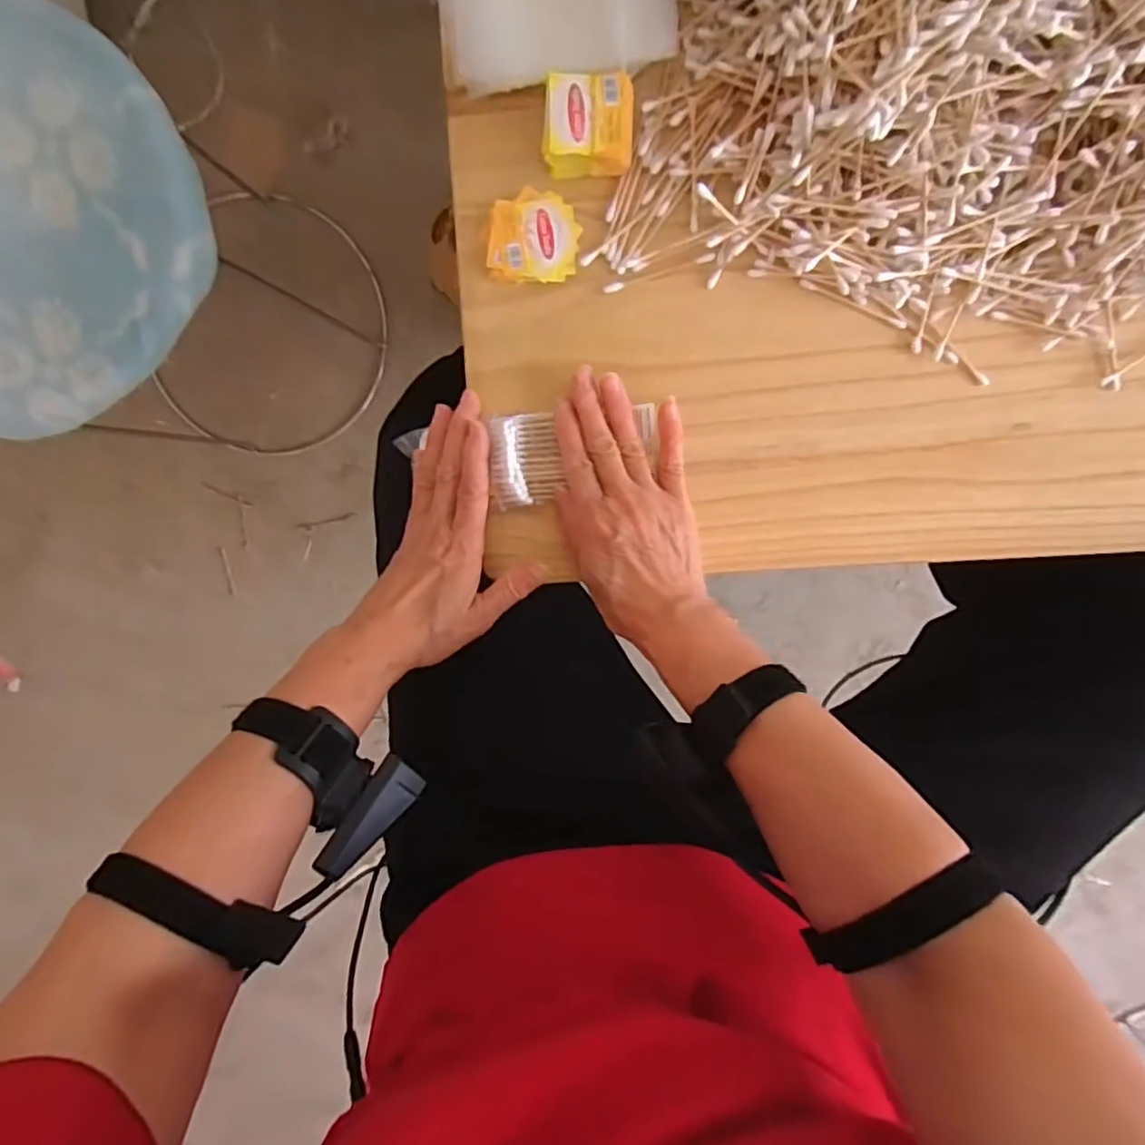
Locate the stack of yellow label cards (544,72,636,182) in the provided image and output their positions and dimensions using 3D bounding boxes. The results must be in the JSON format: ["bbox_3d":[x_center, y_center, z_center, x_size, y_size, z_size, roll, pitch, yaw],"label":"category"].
[{"bbox_3d":[0.010,-0.257,0.373,0.049,0.031,0.041,2,99,2],"label":"stack of yellow label cards"}]

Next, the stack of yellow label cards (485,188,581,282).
[{"bbox_3d":[-0.024,-0.207,0.396,0.054,0.004,0.051,6,99,2],"label":"stack of yellow label cards"}]

